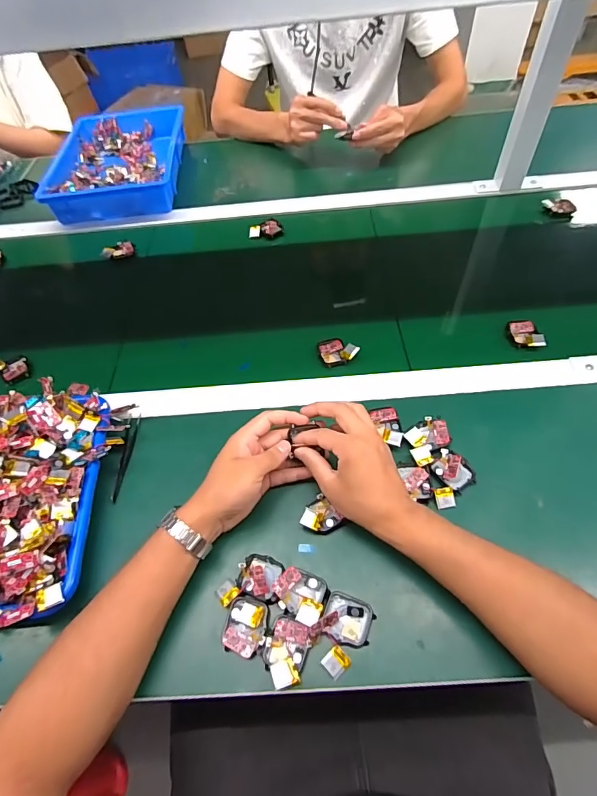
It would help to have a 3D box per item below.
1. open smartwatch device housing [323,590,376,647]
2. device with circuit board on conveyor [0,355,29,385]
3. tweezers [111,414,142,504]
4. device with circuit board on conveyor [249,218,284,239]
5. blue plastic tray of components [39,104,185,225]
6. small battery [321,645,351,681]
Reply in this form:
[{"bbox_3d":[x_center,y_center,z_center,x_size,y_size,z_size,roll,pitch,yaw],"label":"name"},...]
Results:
[{"bbox_3d":[0.046,0.208,0.394,0.046,0.012,0.042,19,60,17],"label":"open smartwatch device housing"},{"bbox_3d":[-0.412,-0.044,0.595,0.046,0.020,0.049,-33,60,-17],"label":"device with circuit board on conveyor"},{"bbox_3d":[-0.212,0.069,0.509,0.010,0.018,0.114,1,56,5],"label":"tweezers"},{"bbox_3d":[-0.056,-0.307,0.755,0.060,0.012,0.045,4,57,8],"label":"device with circuit board on conveyor"},{"bbox_3d":[-0.369,-0.500,0.882,0.244,0.058,0.357,-5,56,2],"label":"blue plastic tray of components"},{"bbox_3d":[0.034,0.236,0.375,0.022,0.006,0.020,-37,61,-18],"label":"small battery"}]

